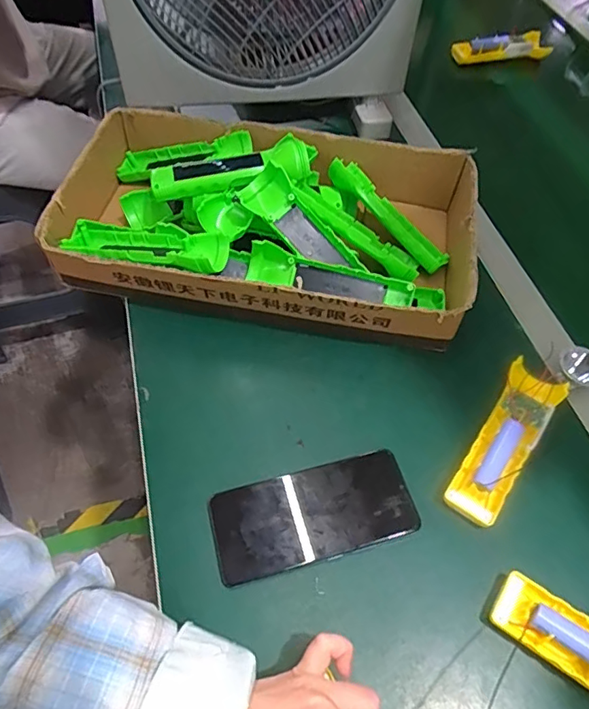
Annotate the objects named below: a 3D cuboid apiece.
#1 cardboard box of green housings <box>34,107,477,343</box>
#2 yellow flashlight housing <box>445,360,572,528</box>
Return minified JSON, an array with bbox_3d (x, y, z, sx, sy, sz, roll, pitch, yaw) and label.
[{"bbox_3d":[-0.029,-0.145,0.552,0.423,0.096,0.240,11,55,5],"label":"cardboard box of green housings"},{"bbox_3d":[0.187,0.074,0.446,0.051,0.033,0.161,31,59,17],"label":"yellow flashlight housing"}]

